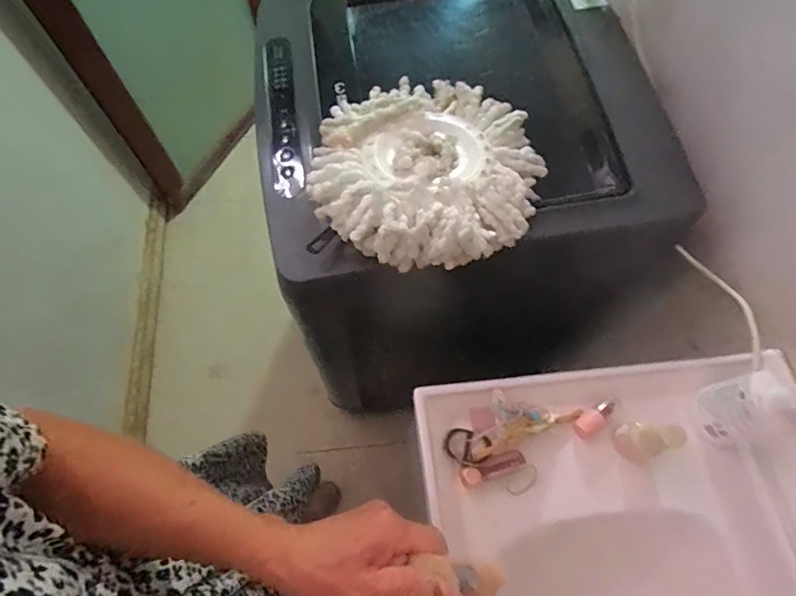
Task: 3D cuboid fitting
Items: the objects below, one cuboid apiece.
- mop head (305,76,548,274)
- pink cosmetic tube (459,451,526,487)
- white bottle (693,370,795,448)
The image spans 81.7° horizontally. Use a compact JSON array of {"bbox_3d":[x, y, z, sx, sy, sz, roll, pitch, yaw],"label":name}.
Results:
[{"bbox_3d":[0.035,-0.168,0.557,0.266,0.054,0.272,1,66,-2],"label":"mop head"},{"bbox_3d":[0.109,0.200,0.537,0.077,0.022,0.019,-16,68,-9],"label":"pink cosmetic tube"},{"bbox_3d":[0.385,0.125,0.511,0.045,0.118,0.070,-11,67,-7],"label":"white bottle"}]

